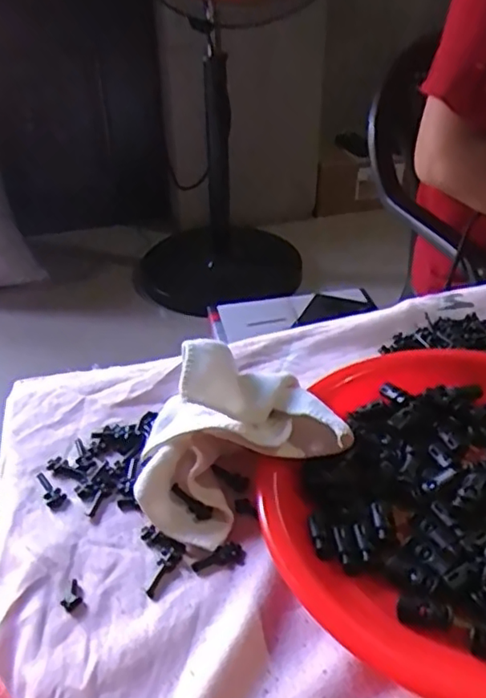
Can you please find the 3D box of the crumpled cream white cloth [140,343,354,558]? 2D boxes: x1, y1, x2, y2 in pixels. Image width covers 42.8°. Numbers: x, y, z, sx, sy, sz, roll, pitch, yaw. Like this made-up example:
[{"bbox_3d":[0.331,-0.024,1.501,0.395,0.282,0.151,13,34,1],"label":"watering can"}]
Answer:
[{"bbox_3d":[-0.010,0.049,0.379,0.125,0.068,0.095,-21,41,-21],"label":"crumpled cream white cloth"}]

